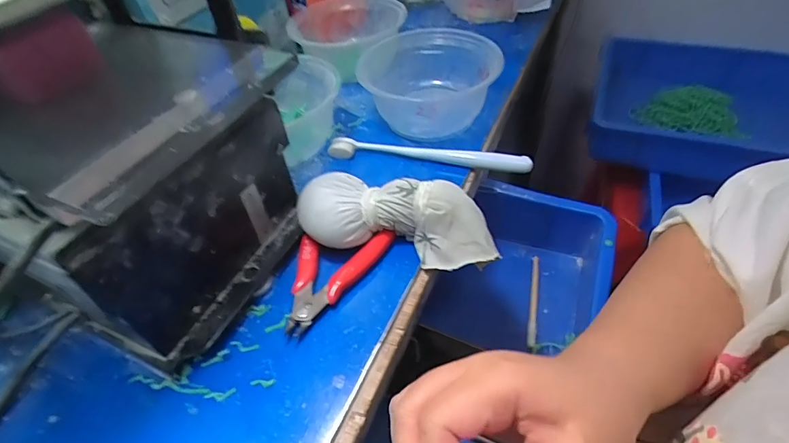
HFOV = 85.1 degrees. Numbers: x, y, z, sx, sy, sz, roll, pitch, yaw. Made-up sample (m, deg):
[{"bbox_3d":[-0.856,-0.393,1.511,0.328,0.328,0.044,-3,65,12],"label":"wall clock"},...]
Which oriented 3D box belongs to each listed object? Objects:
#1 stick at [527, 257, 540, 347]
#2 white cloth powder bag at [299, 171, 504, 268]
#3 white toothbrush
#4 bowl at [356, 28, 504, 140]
[{"bbox_3d":[0.146,0.081,0.447,0.008,0.005,0.107,8,48,14],"label":"stick"},{"bbox_3d":[0.003,-0.002,0.320,0.142,0.047,0.056,1,47,8],"label":"white cloth powder bag"},{"bbox_3d":[0.030,-0.060,0.393,0.183,0.021,0.016,6,48,13],"label":"white toothbrush"},{"bbox_3d":[0.038,-0.140,0.434,0.123,0.070,0.106,4,48,11],"label":"bowl"}]

